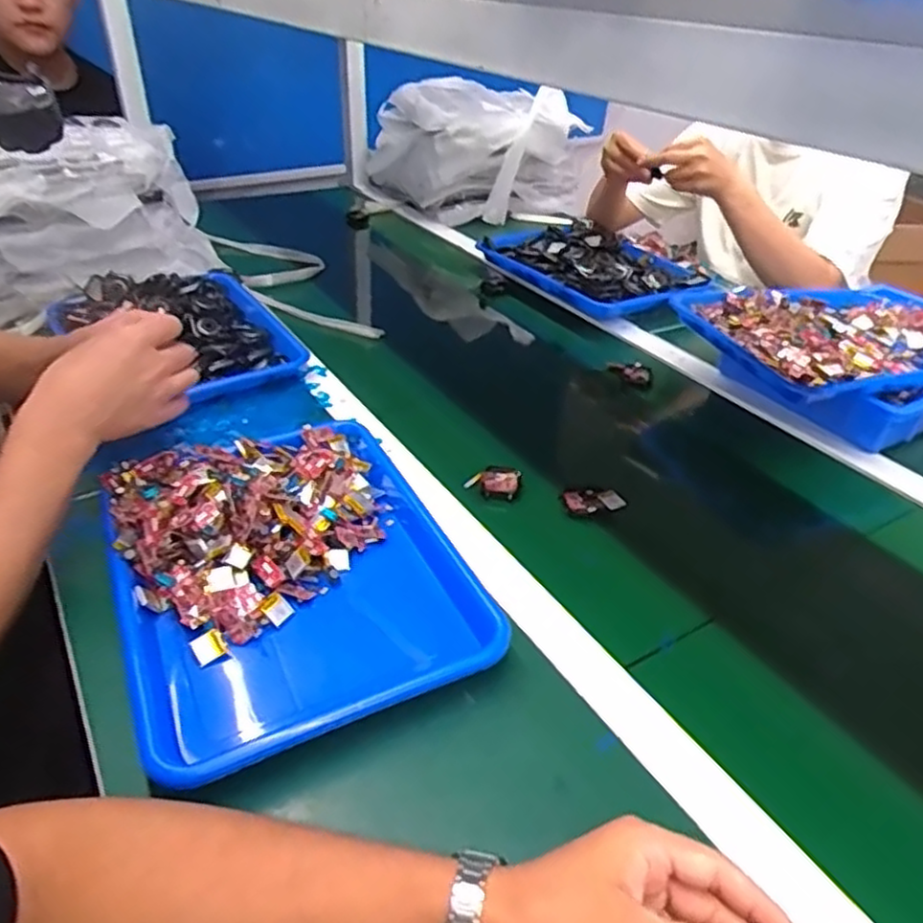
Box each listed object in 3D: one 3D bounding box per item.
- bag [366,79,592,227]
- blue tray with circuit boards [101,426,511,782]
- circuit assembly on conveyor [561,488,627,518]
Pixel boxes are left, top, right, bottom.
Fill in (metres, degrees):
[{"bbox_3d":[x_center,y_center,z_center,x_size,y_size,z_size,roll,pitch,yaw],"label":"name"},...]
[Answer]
[{"bbox_3d":[0.023,-0.630,1.438,0.440,0.219,0.283,2,35,-1],"label":"bag"},{"bbox_3d":[-0.138,0.080,0.574,0.269,0.058,0.329,-17,39,-25],"label":"blue tray with circuit boards"},{"bbox_3d":[0.126,0.038,0.678,0.059,0.017,0.032,5,35,4],"label":"circuit assembly on conveyor"}]

